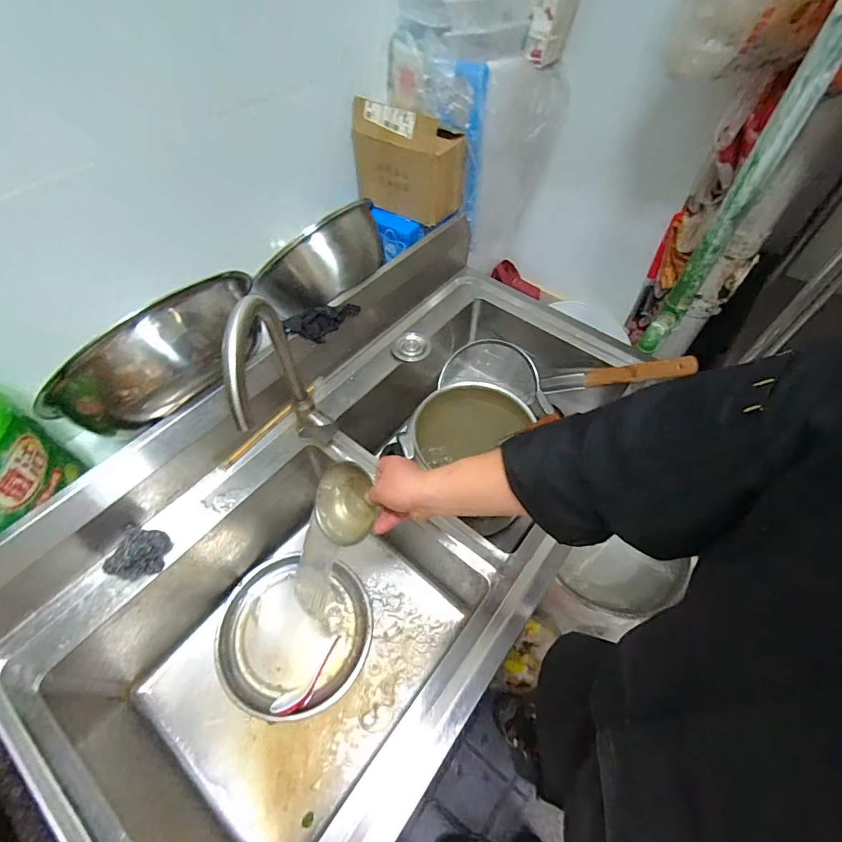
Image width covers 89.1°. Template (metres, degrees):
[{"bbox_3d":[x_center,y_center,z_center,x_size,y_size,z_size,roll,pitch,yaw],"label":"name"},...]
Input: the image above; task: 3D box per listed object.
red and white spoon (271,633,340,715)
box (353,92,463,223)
[{"bbox_3d":[-0.196,0.467,0.774,0.041,0.020,0.151,36,61,23],"label":"red and white spoon"},{"bbox_3d":[-0.031,-0.597,0.995,0.234,0.227,0.128,37,61,23],"label":"box"}]

